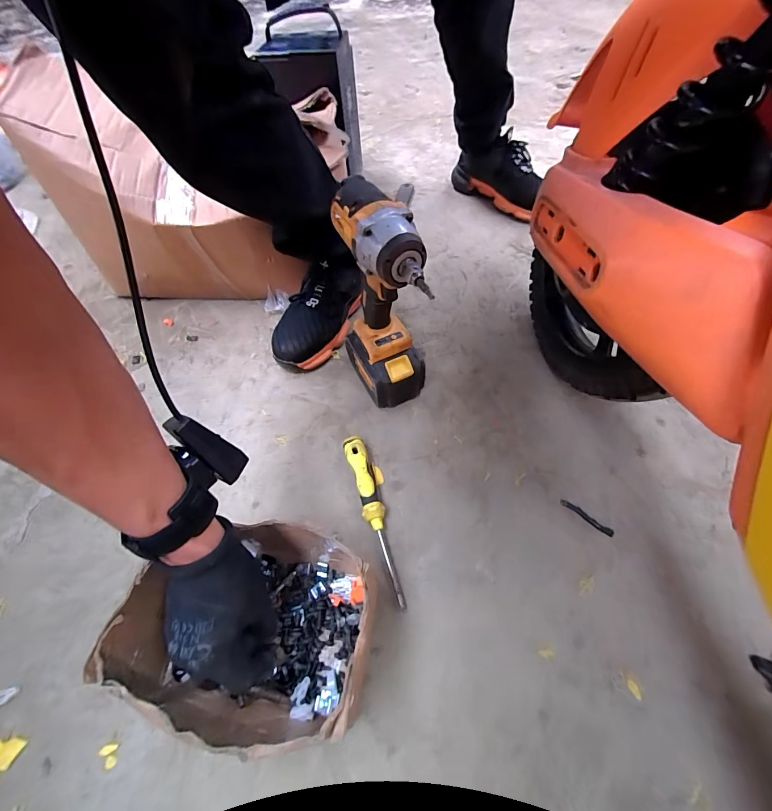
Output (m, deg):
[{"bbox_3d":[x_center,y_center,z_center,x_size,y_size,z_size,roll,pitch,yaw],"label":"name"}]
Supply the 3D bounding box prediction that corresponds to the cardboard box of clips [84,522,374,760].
[{"bbox_3d":[-0.120,0.201,0.325,0.208,0.099,0.162,2,56,4],"label":"cardboard box of clips"}]

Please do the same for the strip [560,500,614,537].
[{"bbox_3d":[0.234,0.130,0.411,0.010,0.006,0.060,-39,62,-21],"label":"strip"}]

